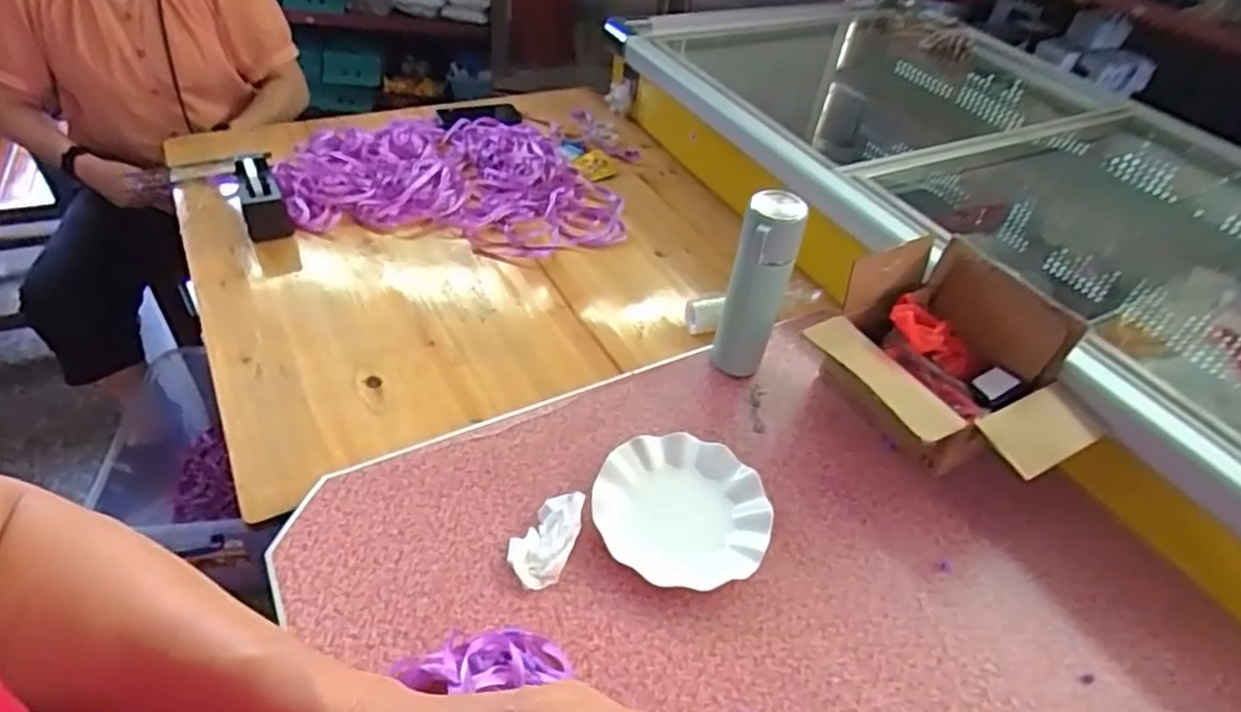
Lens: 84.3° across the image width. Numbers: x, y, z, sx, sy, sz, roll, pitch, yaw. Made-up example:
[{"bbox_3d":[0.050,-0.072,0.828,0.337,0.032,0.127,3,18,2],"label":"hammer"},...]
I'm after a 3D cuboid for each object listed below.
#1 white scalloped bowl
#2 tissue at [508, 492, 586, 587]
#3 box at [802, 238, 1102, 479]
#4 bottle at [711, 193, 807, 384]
[{"bbox_3d":[0.064,0.163,0.727,0.182,0.026,0.173,3,45,-3],"label":"white scalloped bowl"},{"bbox_3d":[-0.075,0.181,0.691,0.058,0.021,0.101,17,46,11],"label":"tissue"},{"bbox_3d":[0.373,0.027,0.792,0.227,0.179,0.275,-20,51,-24],"label":"box"},{"bbox_3d":[0.162,-0.075,0.828,0.067,0.251,0.060,15,46,9],"label":"bottle"}]

